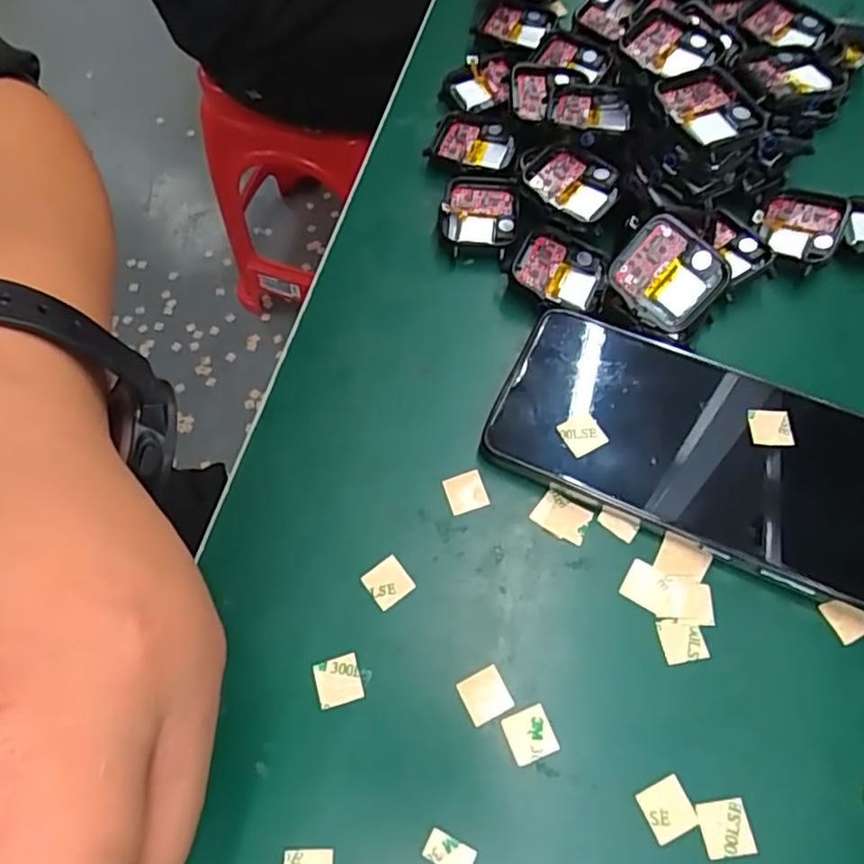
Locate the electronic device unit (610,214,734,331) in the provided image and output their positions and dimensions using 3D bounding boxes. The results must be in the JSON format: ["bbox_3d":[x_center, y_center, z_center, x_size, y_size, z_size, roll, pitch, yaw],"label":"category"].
[{"bbox_3d":[0.099,-0.066,0.265,0.042,0.006,0.038,37,110,1],"label":"electronic device unit"}]

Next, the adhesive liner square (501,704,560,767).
[{"bbox_3d":[0.033,0.103,0.214,0.016,0.004,0.016,-19,67,-8],"label":"adhesive liner square"}]

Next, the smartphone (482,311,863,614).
[{"bbox_3d":[0.107,0.007,0.250,0.159,0.014,0.077,23,68,12],"label":"smartphone"}]

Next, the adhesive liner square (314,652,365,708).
[{"bbox_3d":[-0.033,0.088,0.222,0.015,0.004,0.015,-15,67,-8],"label":"adhesive liner square"}]

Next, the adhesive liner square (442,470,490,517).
[{"bbox_3d":[0.013,0.024,0.250,0.015,0.004,0.015,-17,65,-6],"label":"adhesive liner square"}]

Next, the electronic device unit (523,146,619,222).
[{"bbox_3d":[0.065,-0.115,0.289,0.040,0.006,0.031,39,82,8],"label":"electronic device unit"}]

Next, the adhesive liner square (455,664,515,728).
[{"bbox_3d":[0.018,0.092,0.219,0.016,0.004,0.015,-25,71,-10],"label":"adhesive liner square"}]

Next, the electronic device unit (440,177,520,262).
[{"bbox_3d":[0.023,-0.104,0.306,0.036,0.010,0.045,6,65,5],"label":"electronic device unit"}]

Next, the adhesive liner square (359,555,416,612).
[{"bbox_3d":[-0.017,0.057,0.237,0.015,0.004,0.015,-35,74,-13],"label":"adhesive liner square"}]

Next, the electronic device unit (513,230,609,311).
[{"bbox_3d":[0.058,-0.074,0.284,0.040,0.008,0.033,14,66,8],"label":"electronic device unit"}]

